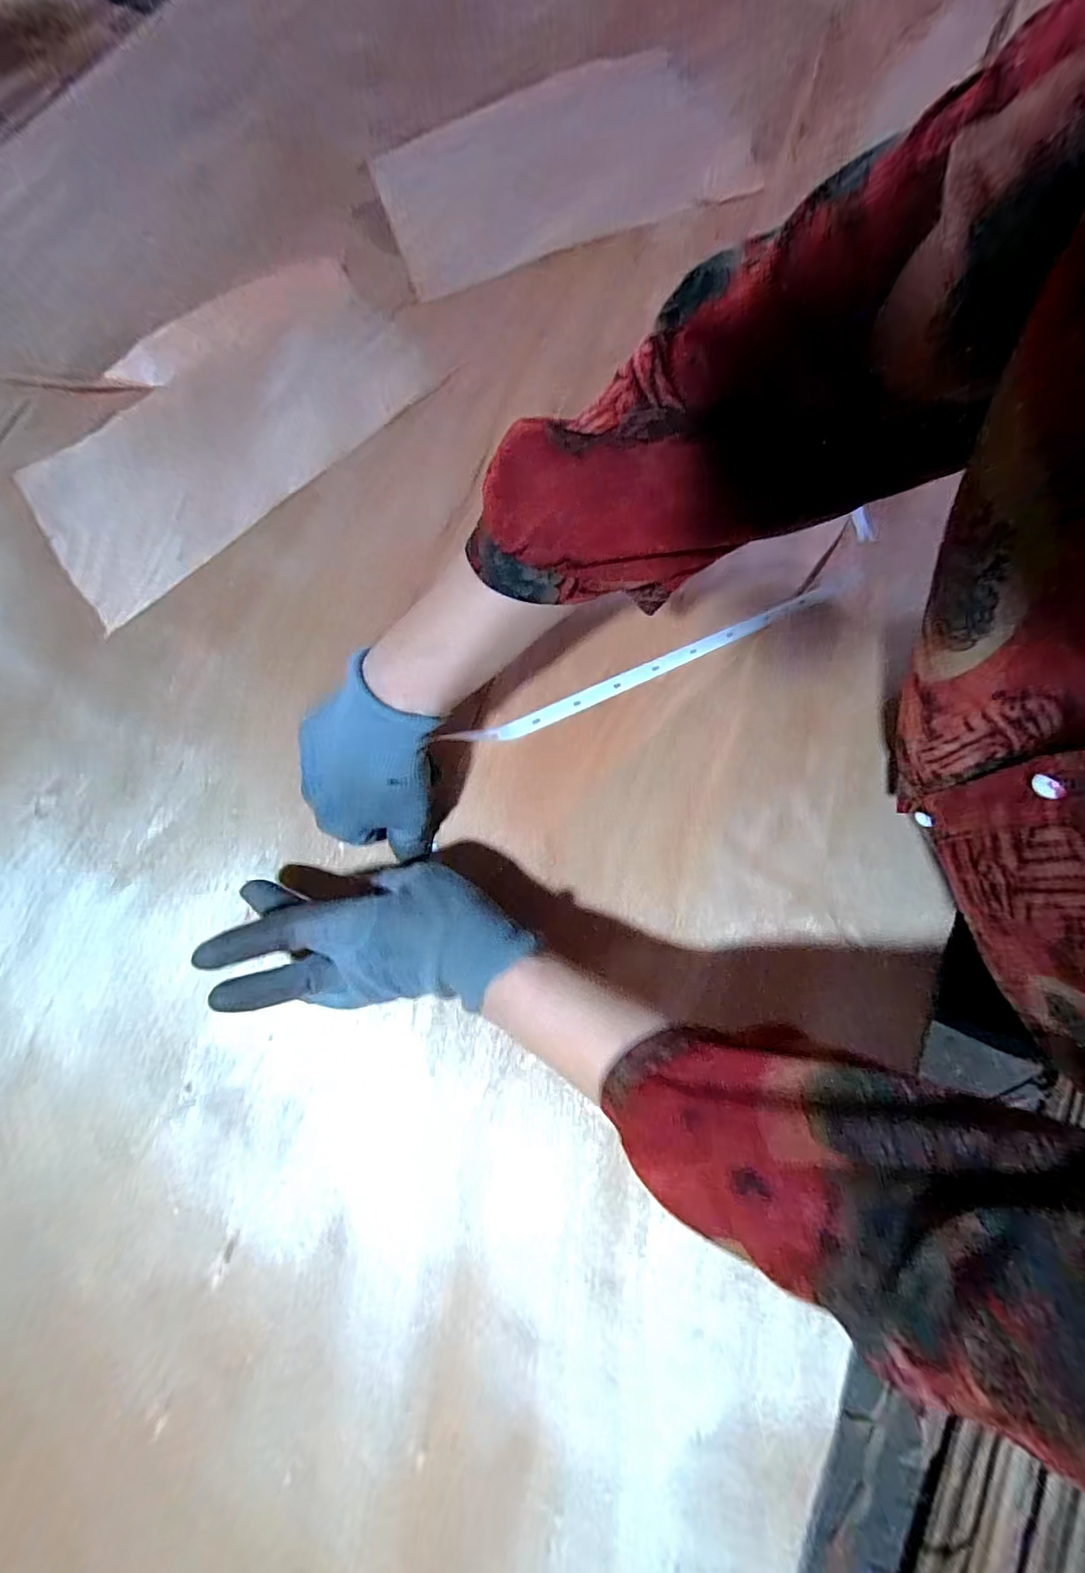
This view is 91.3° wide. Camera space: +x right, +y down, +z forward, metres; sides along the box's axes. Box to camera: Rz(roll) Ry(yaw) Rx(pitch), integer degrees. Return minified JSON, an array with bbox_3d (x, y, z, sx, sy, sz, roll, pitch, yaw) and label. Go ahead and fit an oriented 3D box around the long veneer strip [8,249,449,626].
[{"bbox_3d":[-0.263,-0.315,0.441,0.362,0.023,0.181,-44,81,-10],"label":"long veneer strip"}]

